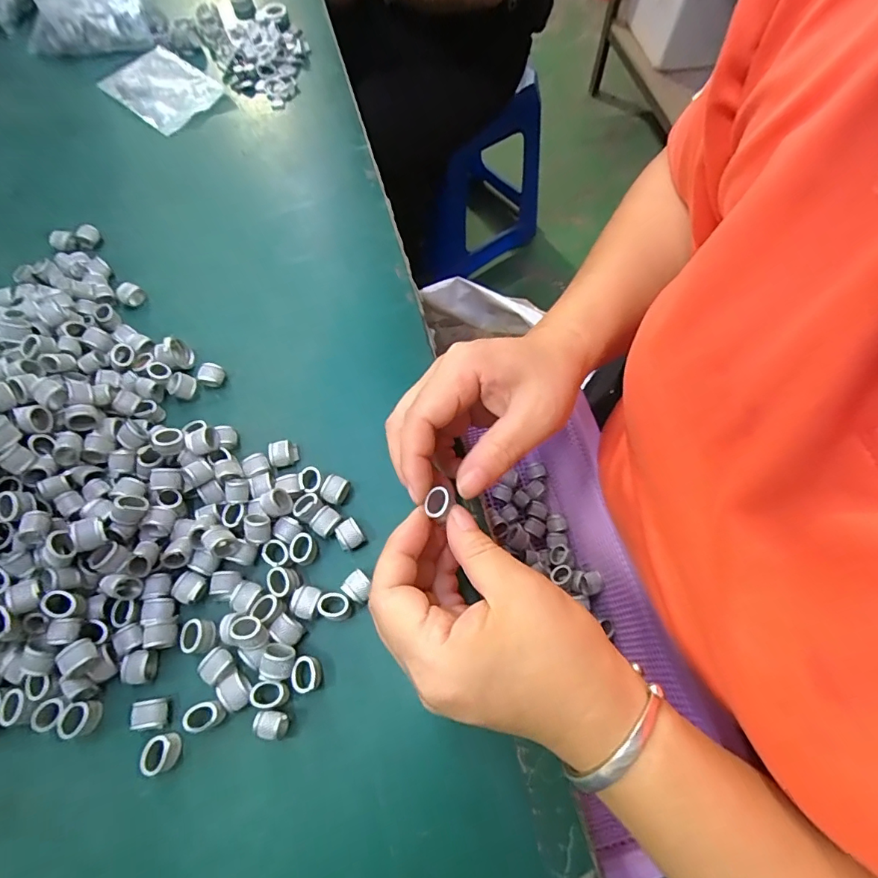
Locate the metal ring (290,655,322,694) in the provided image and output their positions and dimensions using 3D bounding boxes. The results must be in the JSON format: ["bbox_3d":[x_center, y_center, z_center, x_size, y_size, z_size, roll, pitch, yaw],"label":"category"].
[{"bbox_3d":[-0.068,0.121,0.243,0.013,0.014,0.016,-18,68,-8],"label":"metal ring"}]

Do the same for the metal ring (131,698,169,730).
[{"bbox_3d":[-0.145,0.138,0.238,0.015,0.012,0.012,-7,67,-3],"label":"metal ring"}]

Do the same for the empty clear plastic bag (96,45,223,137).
[{"bbox_3d":[-0.269,-0.342,0.463,0.112,0.013,0.077,40,73,15],"label":"empty clear plastic bag"}]

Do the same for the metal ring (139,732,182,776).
[{"bbox_3d":[-0.136,0.153,0.230,0.014,0.014,0.015,22,69,9],"label":"metal ring"}]

